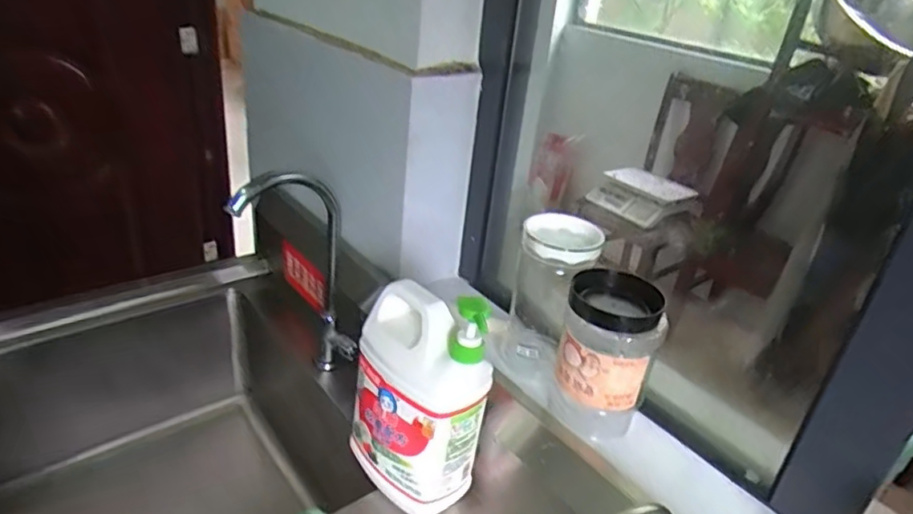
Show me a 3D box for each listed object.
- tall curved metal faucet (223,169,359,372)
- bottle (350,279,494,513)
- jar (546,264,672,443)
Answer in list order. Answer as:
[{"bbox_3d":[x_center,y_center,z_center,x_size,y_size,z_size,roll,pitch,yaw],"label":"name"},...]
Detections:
[{"bbox_3d":[-0.201,0.039,0.768,0.076,0.306,0.161,29,36,36],"label":"tall curved metal faucet"},{"bbox_3d":[-0.042,0.141,0.636,0.094,0.240,0.134,-16,35,-35],"label":"bottle"},{"bbox_3d":[0.157,0.094,0.631,0.099,0.139,0.111,16,30,17],"label":"jar"}]

